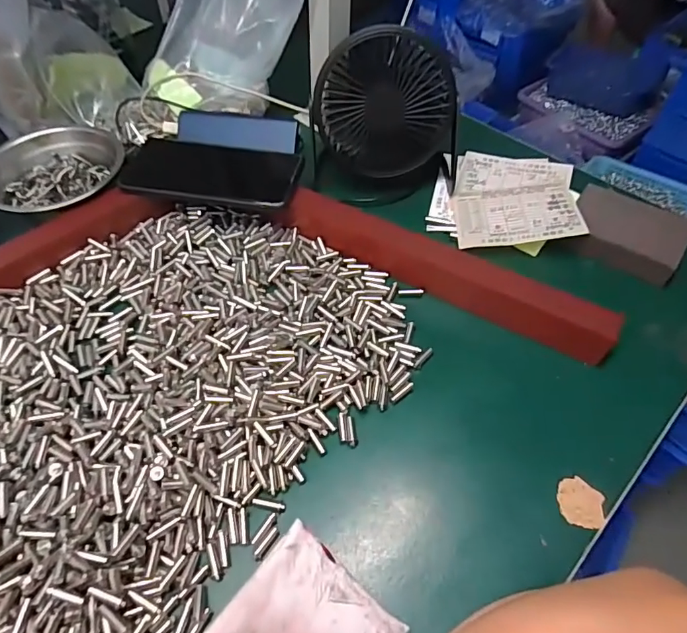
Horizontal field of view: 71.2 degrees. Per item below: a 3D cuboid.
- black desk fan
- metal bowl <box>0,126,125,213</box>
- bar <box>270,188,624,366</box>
[{"bbox_3d":[0.041,-0.190,0.466,0.144,0.145,0.068,-2,53,-2],"label":"black desk fan"},{"bbox_3d":[-0.289,-0.147,0.480,0.127,0.040,0.127,1,53,-1],"label":"metal bowl"},{"bbox_3d":[0.073,-0.044,0.411,0.300,0.038,0.034,29,52,23],"label":"bar"}]

